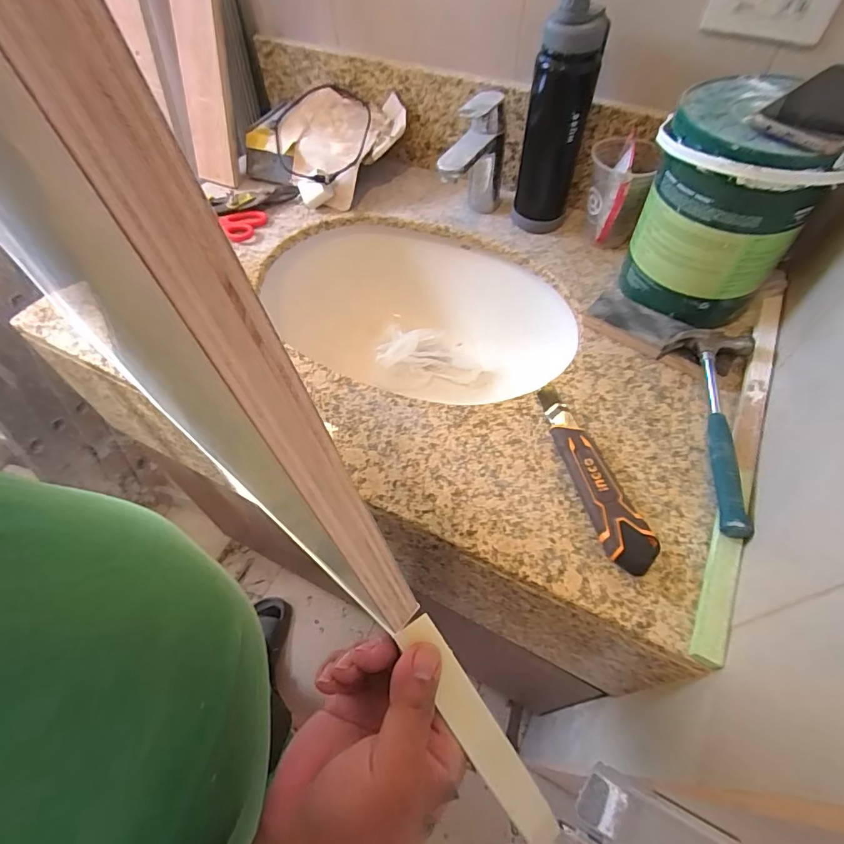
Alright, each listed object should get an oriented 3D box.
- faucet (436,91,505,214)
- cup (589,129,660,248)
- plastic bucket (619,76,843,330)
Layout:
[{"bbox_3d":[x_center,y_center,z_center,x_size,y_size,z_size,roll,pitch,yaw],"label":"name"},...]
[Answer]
[{"bbox_3d":[0.072,-0.354,0.674,0.052,0.162,0.139,19,59,14],"label":"faucet"},{"bbox_3d":[0.271,-0.320,0.661,0.080,0.119,0.088,16,58,12],"label":"cup"},{"bbox_3d":[0.341,-0.243,0.550,0.171,0.209,0.173,26,61,18],"label":"plastic bucket"}]

